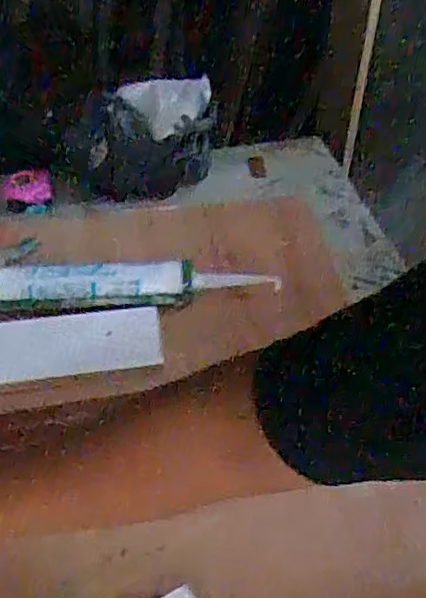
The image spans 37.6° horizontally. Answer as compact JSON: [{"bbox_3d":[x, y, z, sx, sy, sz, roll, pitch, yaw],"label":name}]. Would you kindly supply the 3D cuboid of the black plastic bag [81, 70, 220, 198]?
[{"bbox_3d":[-0.090,-0.223,0.866,0.196,0.130,0.087,-4,45,-5],"label":"black plastic bag"}]

